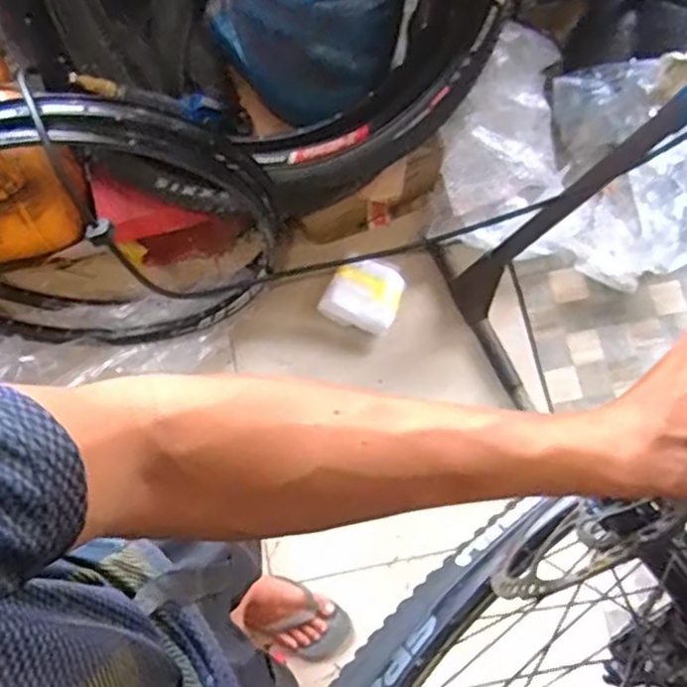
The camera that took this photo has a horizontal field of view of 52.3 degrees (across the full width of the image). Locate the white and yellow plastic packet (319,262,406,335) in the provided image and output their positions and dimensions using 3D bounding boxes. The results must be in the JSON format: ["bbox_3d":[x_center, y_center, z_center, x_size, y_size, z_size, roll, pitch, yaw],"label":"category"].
[{"bbox_3d":[0.042,-0.102,1.387,0.150,0.071,0.137,20,79,4],"label":"white and yellow plastic packet"}]

